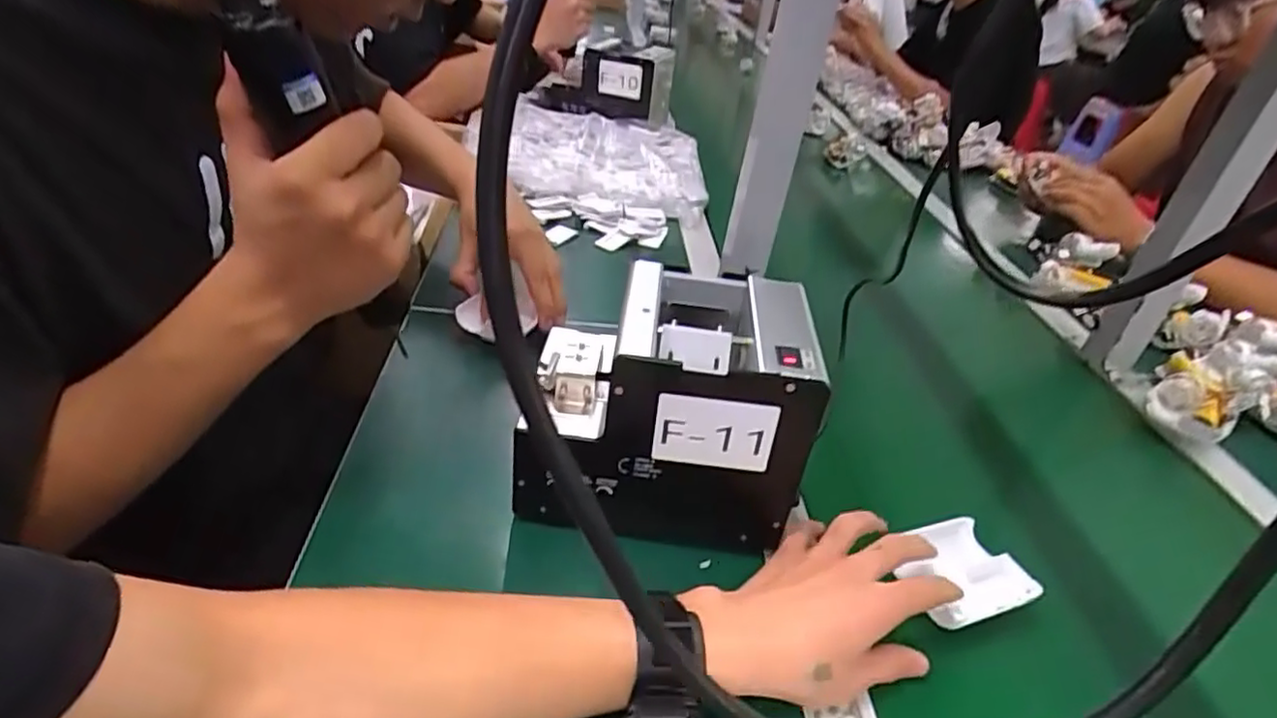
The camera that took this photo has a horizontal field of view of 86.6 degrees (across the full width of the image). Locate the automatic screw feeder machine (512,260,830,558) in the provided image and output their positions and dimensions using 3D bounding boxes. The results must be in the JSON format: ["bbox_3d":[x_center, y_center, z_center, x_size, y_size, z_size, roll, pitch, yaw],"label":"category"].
[{"bbox_3d":[0.019,0.024,0.481,0.183,0.144,0.139,7,35,1],"label":"automatic screw feeder machine"}]

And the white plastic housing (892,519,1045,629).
[{"bbox_3d":[0.216,0.140,0.456,0.081,0.013,0.069,-9,38,-21],"label":"white plastic housing"}]

